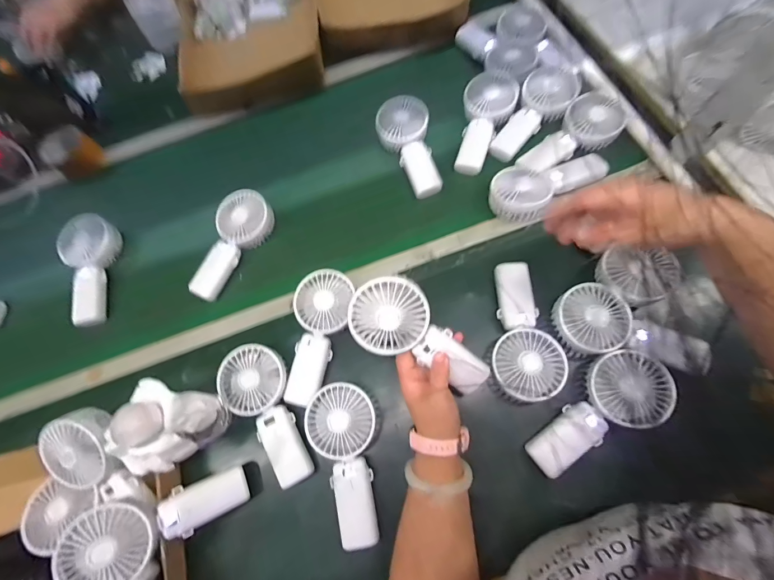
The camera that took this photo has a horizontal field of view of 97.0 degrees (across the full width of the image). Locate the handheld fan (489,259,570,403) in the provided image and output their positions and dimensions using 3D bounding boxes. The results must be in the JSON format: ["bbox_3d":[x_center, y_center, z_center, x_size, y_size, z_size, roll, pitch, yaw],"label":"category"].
[{"bbox_3d":[0.181,0.053,0.461,0.092,0.042,0.186,2,69,4],"label":"handheld fan"}]

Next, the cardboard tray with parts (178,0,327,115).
[{"bbox_3d":[-0.300,-0.612,0.745,0.295,0.057,0.530,-14,68,-2],"label":"cardboard tray with parts"}]

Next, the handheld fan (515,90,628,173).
[{"bbox_3d":[0.302,-0.256,0.561,0.162,0.033,0.084,-34,69,14],"label":"handheld fan"}]

